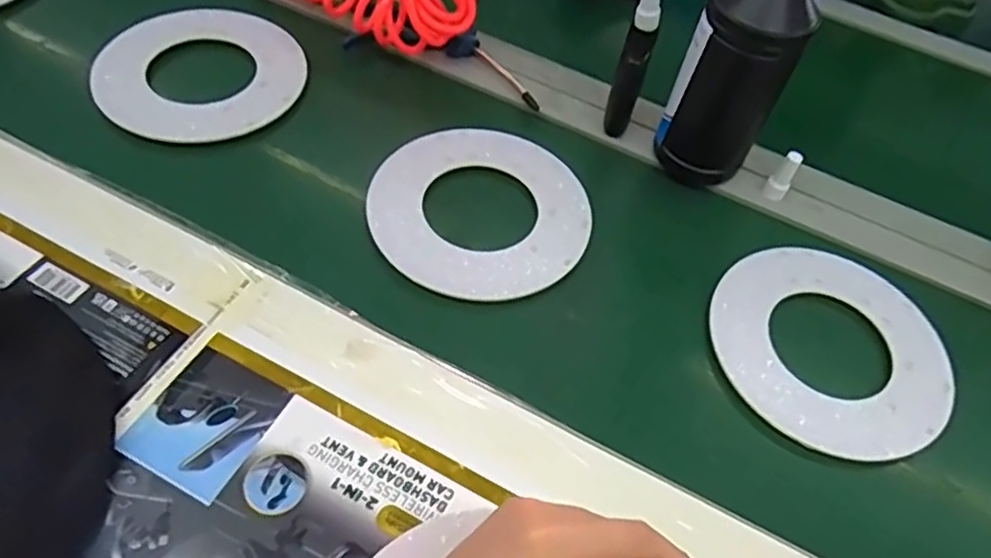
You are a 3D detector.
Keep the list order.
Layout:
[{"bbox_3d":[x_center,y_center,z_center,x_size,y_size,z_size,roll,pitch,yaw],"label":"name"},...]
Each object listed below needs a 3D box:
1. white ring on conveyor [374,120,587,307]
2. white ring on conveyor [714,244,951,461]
[{"bbox_3d":[-0.012,-0.066,0.610,0.189,0.011,0.195,4,54,-5],"label":"white ring on conveyor"},{"bbox_3d":[0.274,0.053,0.574,0.185,0.011,0.184,4,54,-5],"label":"white ring on conveyor"}]

